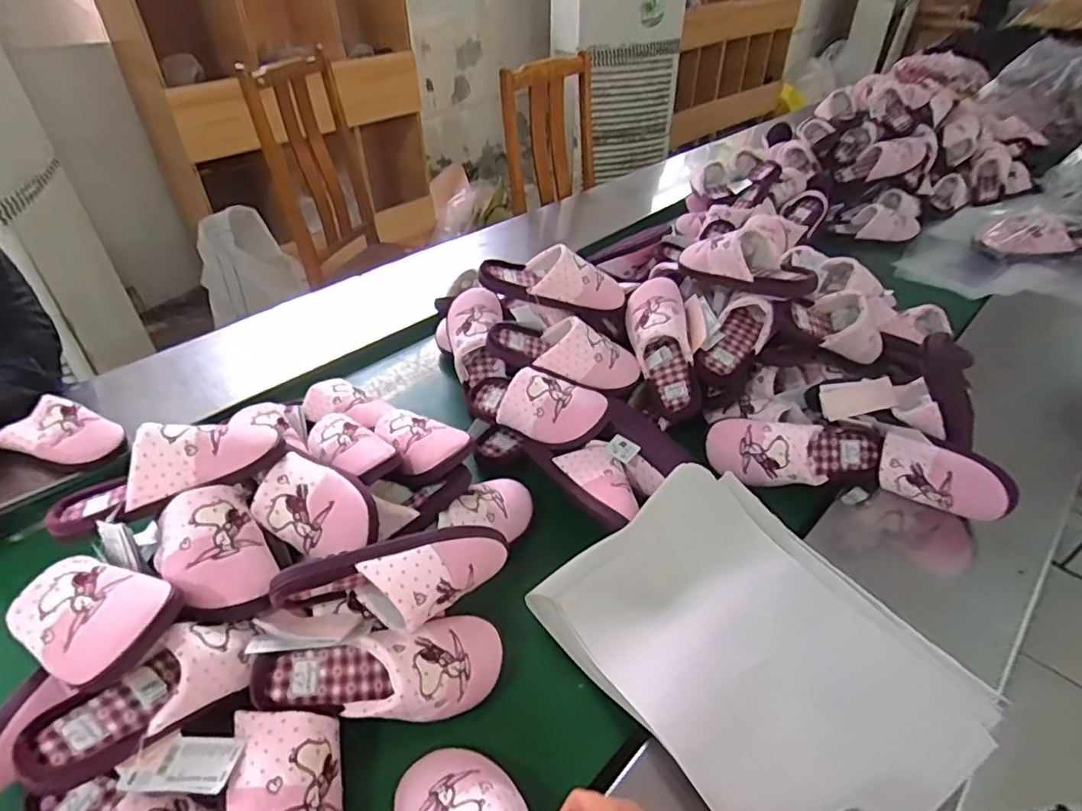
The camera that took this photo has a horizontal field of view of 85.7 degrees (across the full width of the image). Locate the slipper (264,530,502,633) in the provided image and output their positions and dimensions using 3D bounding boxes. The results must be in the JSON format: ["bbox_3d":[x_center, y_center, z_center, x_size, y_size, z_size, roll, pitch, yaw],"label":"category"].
[{"bbox_3d":[-0.142,0.183,0.591,0.231,0.069,0.073,-12,42,-16],"label":"slipper"}]

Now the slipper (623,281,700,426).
[{"bbox_3d":[0.192,-0.103,0.943,0.089,0.095,0.210,-10,77,-13],"label":"slipper"}]

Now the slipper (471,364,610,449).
[{"bbox_3d":[-0.016,-0.007,0.878,0.244,0.102,0.094,11,38,37],"label":"slipper"}]

